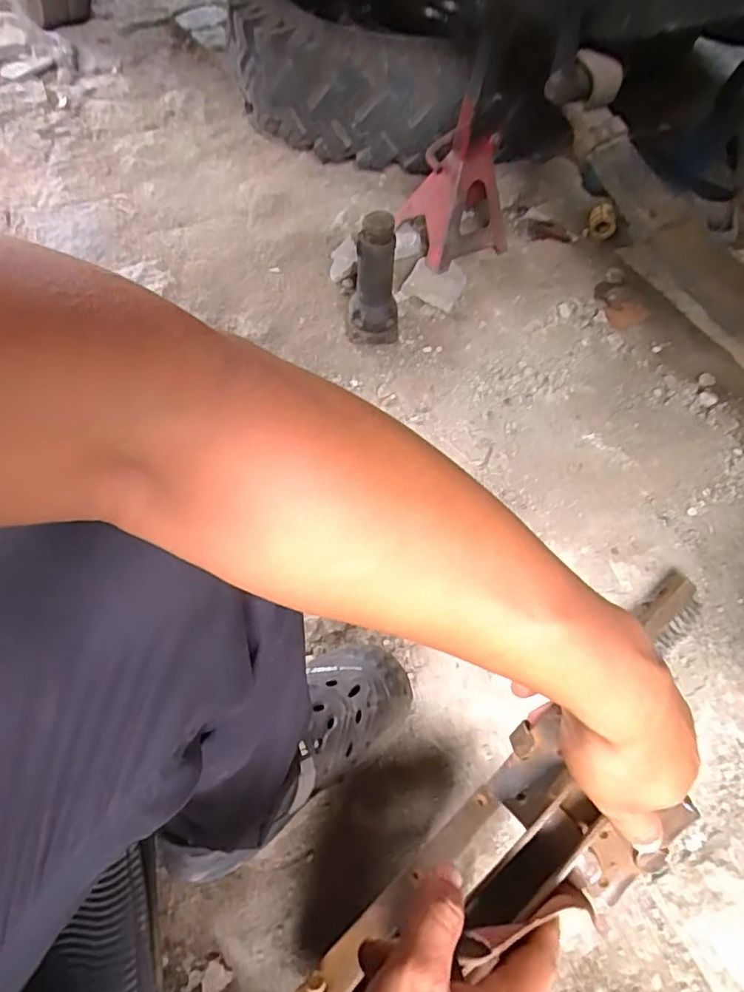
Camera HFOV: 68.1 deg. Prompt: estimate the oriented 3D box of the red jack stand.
[{"bbox_3d":[0.148,-0.539,0.971,0.150,0.255,0.135,-23,61,-16],"label":"red jack stand"}]

